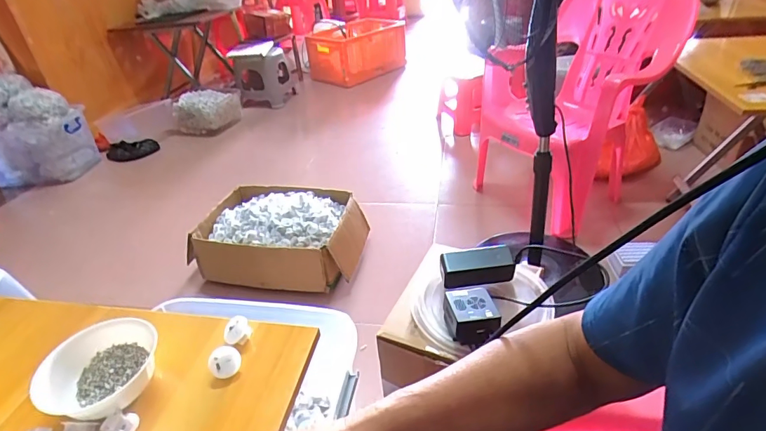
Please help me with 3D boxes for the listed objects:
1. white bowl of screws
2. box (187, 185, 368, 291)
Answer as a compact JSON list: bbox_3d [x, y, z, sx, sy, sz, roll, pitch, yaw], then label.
[{"bbox_3d":[-0.309,0.163,0.482,0.099,0.052,0.108,-4,34,2],"label":"white bowl of screws"},{"bbox_3d":[-0.314,0.055,1.373,0.478,0.210,0.304,3,34,13],"label":"box"}]

